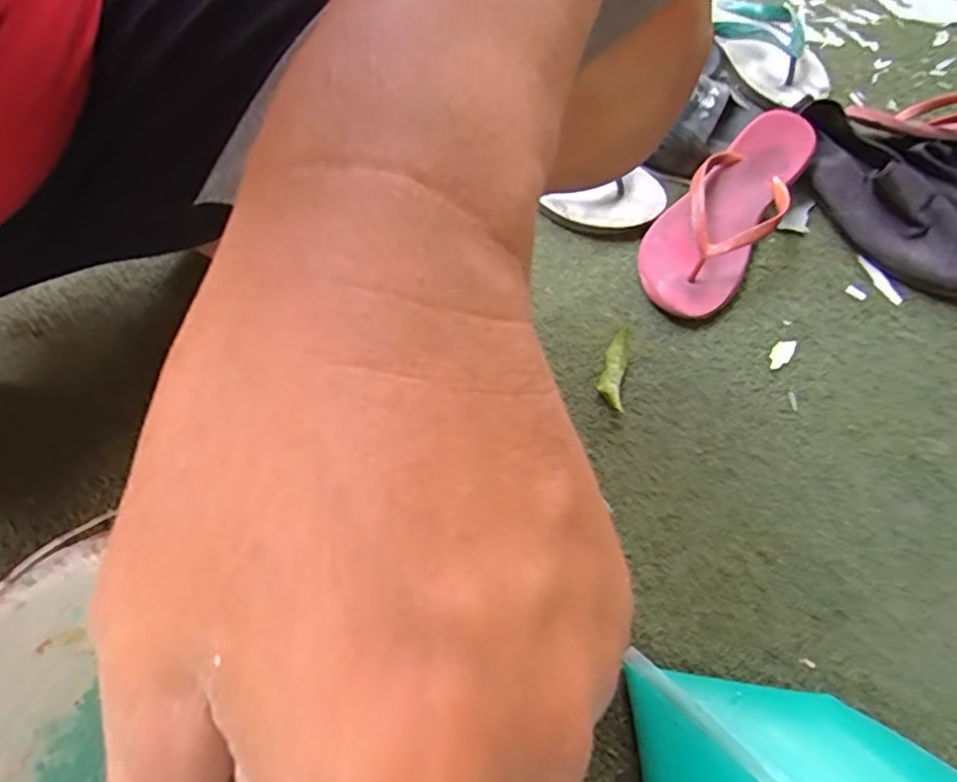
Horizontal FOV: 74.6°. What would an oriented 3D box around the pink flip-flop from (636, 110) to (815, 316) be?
[{"bbox_3d":[0.239,-0.178,0.595,0.092,0.049,0.243,34,66,15],"label":"pink flip-flop"}]

